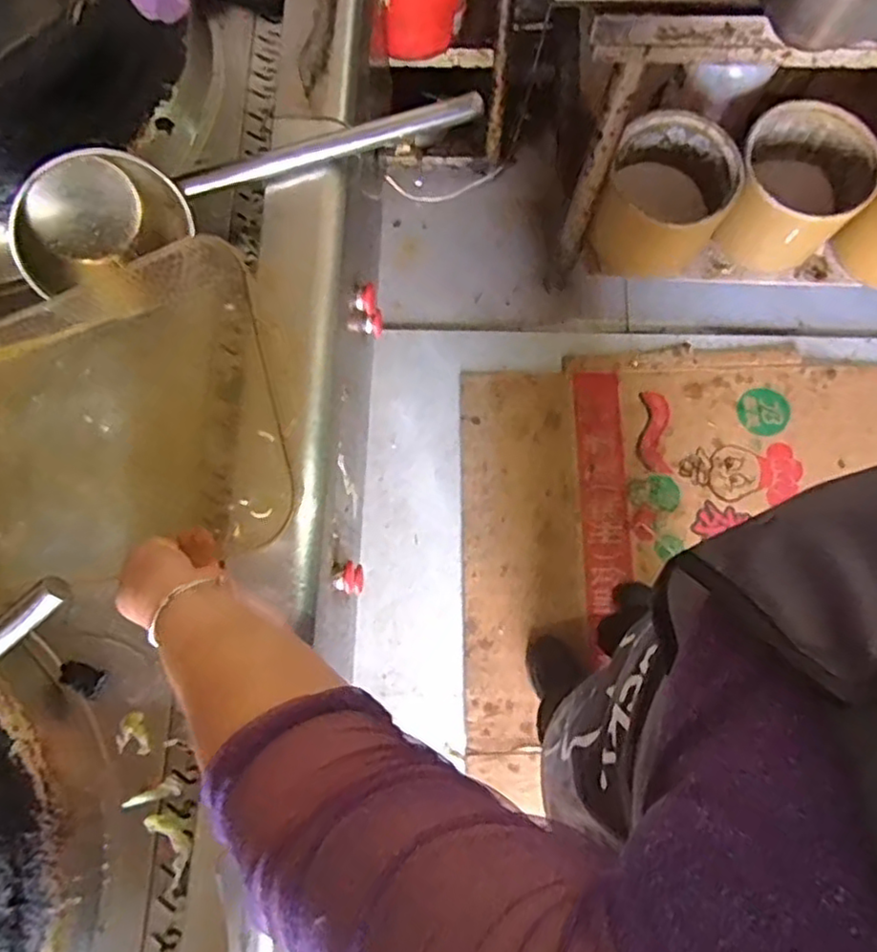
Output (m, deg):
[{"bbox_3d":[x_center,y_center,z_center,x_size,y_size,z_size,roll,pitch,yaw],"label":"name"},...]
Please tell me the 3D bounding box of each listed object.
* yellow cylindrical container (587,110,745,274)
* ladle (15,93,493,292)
[{"bbox_3d":[0.423,-0.505,1.228,0.235,0.198,0.219,20,78,6],"label":"yellow cylindrical container"},{"bbox_3d":[-0.195,-0.325,0.658,0.472,0.101,0.123,-27,78,-5],"label":"ladle"}]

